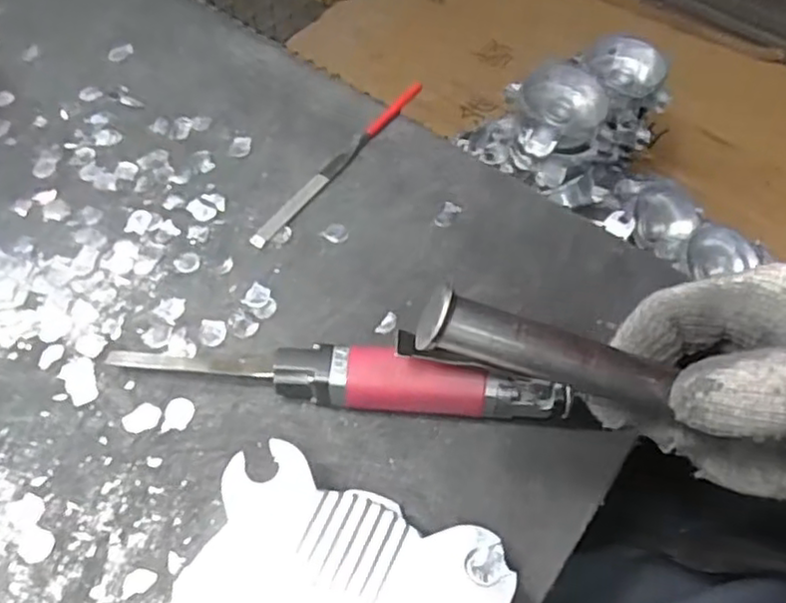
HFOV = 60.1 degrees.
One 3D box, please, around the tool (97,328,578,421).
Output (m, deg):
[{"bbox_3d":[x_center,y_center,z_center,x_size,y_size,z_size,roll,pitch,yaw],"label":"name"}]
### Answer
[{"bbox_3d":[-0.028,0.039,0.365,0.239,0.032,0.034,2,59,1],"label":"tool"}]

